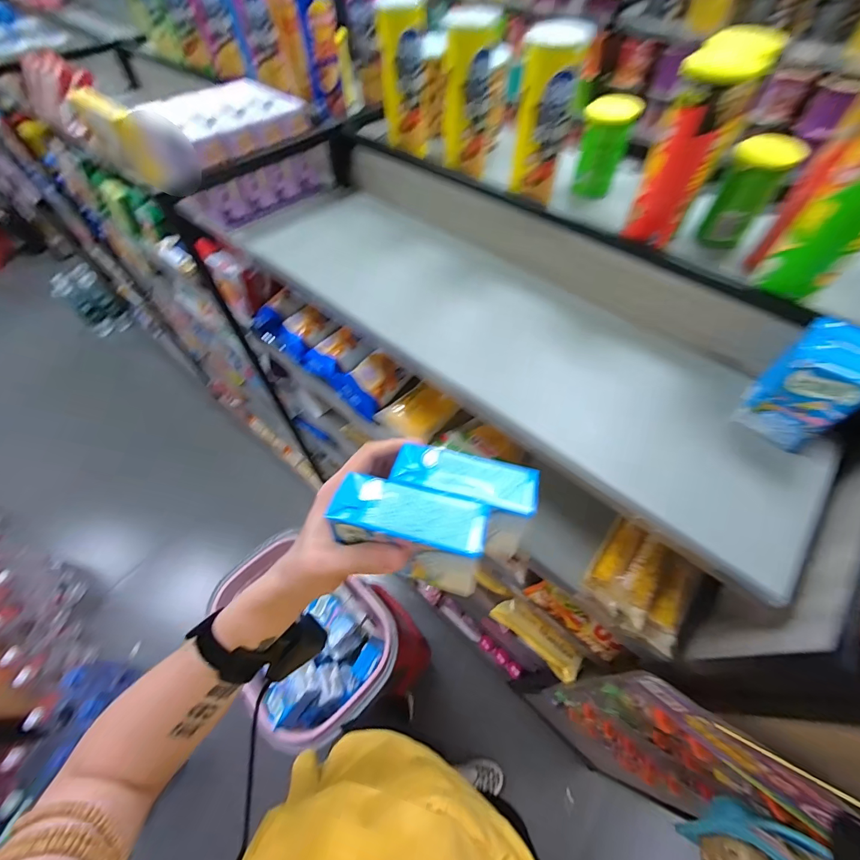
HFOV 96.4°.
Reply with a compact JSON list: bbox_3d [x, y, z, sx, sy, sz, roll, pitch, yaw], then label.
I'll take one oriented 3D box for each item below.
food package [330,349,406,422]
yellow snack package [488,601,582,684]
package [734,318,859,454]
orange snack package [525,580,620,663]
[{"bbox_3d":[-0.108,-0.092,0.660,0.101,0.073,0.097,39,65,22],"label":"food package"},{"bbox_3d":[0.207,0.387,0.732,0.172,0.074,0.035,37,20,20],"label":"yellow snack package"},{"bbox_3d":[0.411,-0.051,0.419,0.071,0.109,0.093,35,64,21],"label":"package"},{"bbox_3d":[0.228,0.302,0.620,0.153,0.067,0.016,36,40,29],"label":"orange snack package"}]

